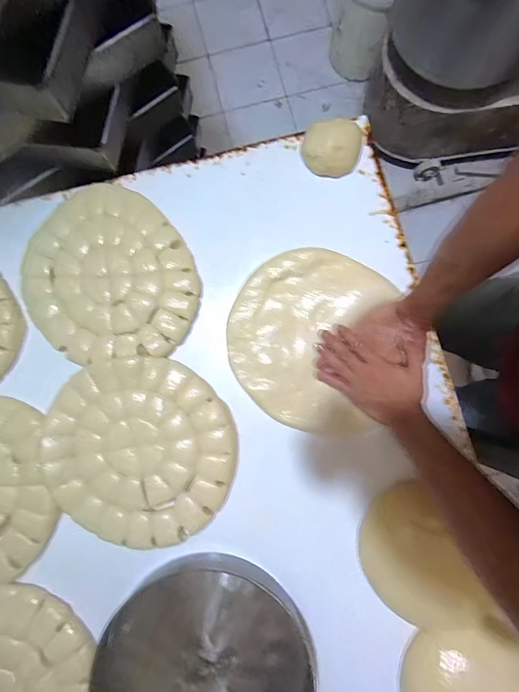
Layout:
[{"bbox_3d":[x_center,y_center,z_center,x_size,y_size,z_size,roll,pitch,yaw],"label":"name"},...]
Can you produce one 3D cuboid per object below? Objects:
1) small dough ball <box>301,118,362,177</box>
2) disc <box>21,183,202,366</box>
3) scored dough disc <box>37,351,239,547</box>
[{"bbox_3d":[0.130,-0.361,0.582,0.102,0.034,0.096,0,82,1],"label":"small dough ball"},{"bbox_3d":[-0.261,-0.120,0.563,0.271,0.026,0.315,-32,83,-3],"label":"disc"},{"bbox_3d":[-0.193,0.165,0.529,0.300,0.013,0.280,0,86,-1],"label":"scored dough disc"}]

